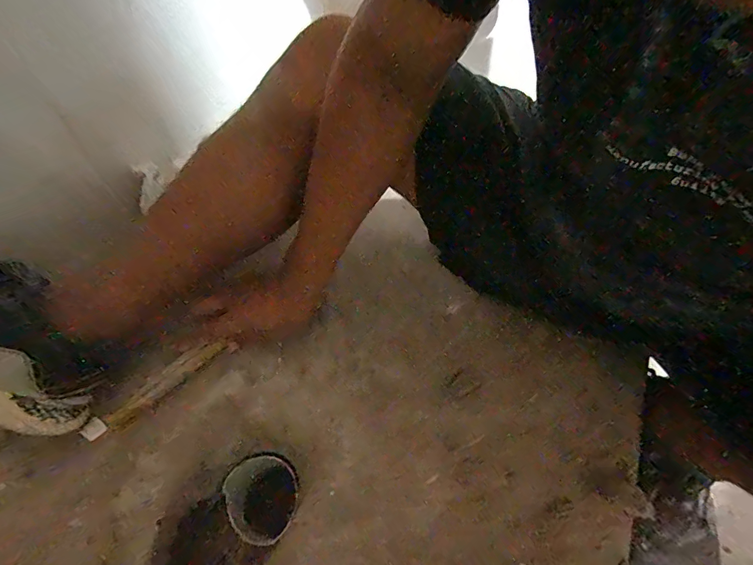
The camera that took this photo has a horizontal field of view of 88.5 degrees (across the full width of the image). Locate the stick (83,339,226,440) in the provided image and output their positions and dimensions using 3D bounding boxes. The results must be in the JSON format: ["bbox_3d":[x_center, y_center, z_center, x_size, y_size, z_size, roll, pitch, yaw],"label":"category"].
[{"bbox_3d":[-0.242,0.113,0.426,0.154,0.012,0.019,-37,62,-23],"label":"stick"}]

